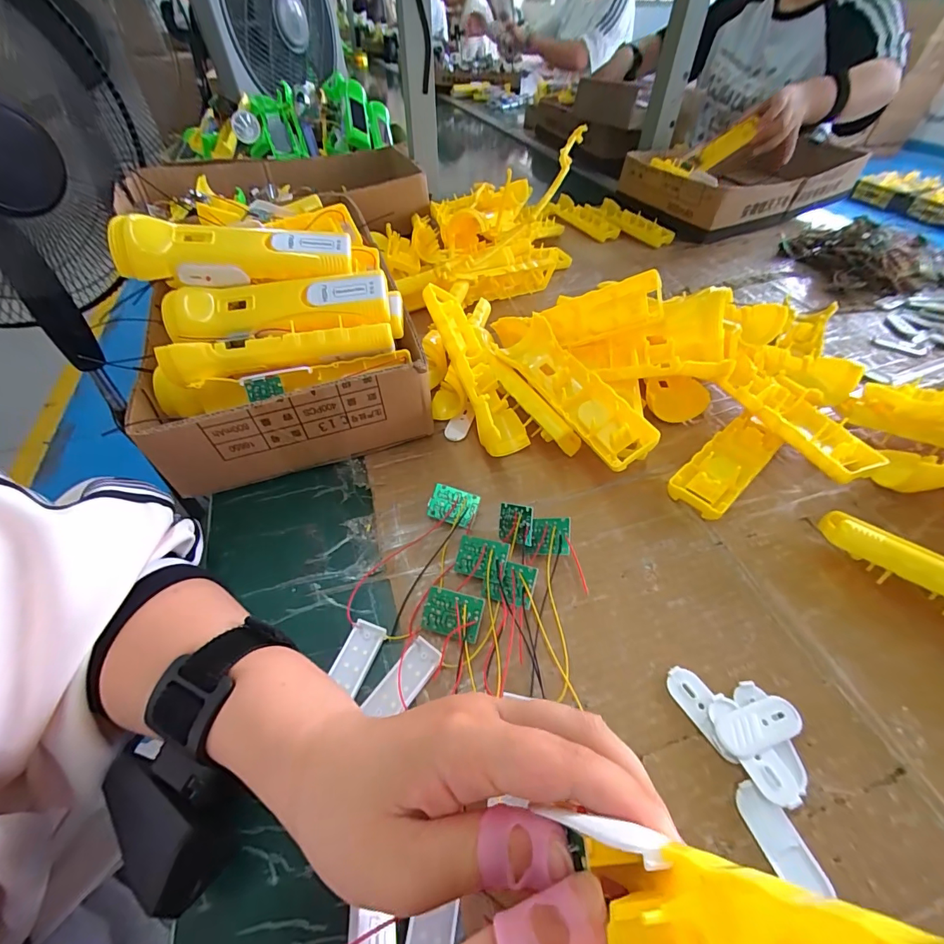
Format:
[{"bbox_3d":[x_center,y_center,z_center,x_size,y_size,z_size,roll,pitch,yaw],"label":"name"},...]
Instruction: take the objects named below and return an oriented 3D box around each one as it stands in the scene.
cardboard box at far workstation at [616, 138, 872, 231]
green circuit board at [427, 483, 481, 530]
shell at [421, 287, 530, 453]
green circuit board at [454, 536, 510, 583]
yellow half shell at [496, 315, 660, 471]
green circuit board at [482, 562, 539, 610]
[{"bbox_3d":[0.460,-0.500,0.748,0.378,0.083,0.199,-20,52,-19],"label":"cardboard box at far workstation"},{"bbox_3d":[-0.014,0.026,0.316,0.035,0.004,0.027,16,79,-4],"label":"green circuit board"},{"bbox_3d":[0.001,-0.092,0.367,0.045,0.042,0.163,-19,76,-15],"label":"shell"},{"bbox_3d":[0.006,0.057,0.285,0.033,0.004,0.025,7,76,23],"label":"green circuit board"},{"bbox_3d":[0.078,-0.070,0.347,0.043,0.032,0.163,-20,52,-19],"label":"yellow half shell"},{"bbox_3d":[0.024,0.072,0.274,0.033,0.004,0.026,5,71,32],"label":"green circuit board"}]

